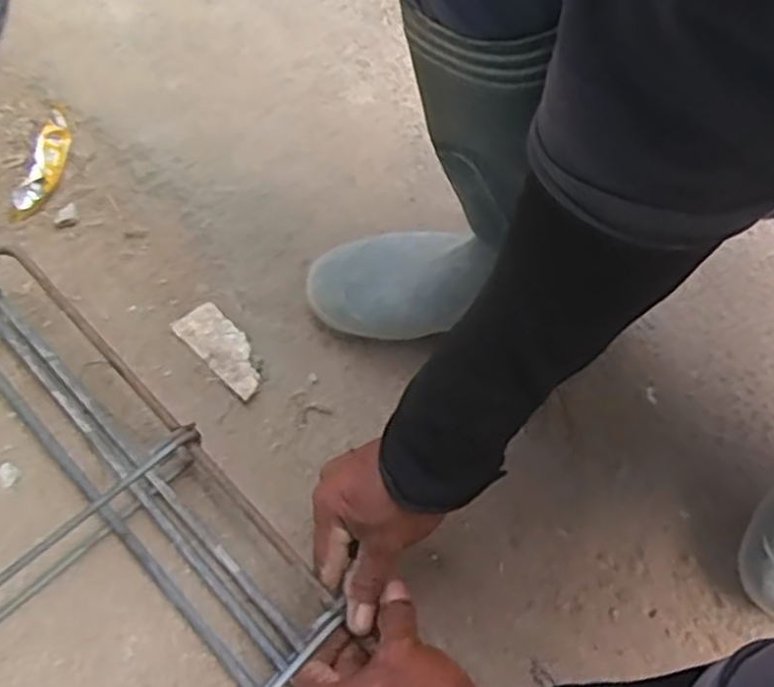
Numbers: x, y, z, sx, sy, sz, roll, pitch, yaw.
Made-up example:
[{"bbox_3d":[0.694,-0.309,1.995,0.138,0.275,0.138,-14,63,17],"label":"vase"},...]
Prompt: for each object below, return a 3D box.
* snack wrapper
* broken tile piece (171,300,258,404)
[{"bbox_3d":[-0.321,-0.167,0.724,0.033,0.020,0.115,13,63,3],"label":"snack wrapper"},{"bbox_3d":[-0.136,0.003,0.644,0.040,0.005,0.094,-40,72,-21],"label":"broken tile piece"}]

